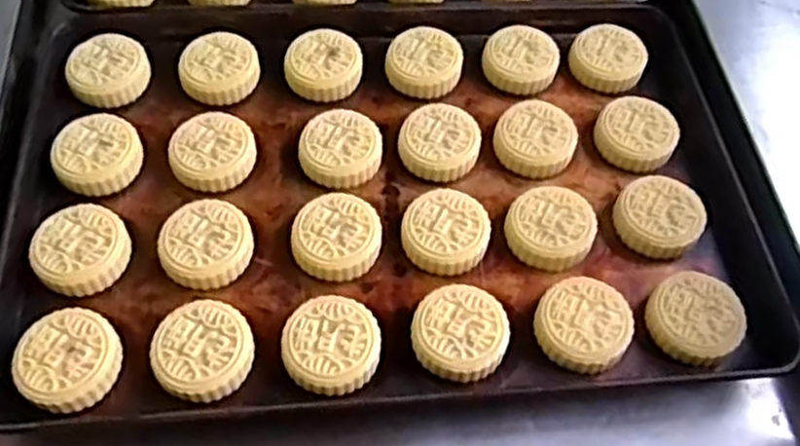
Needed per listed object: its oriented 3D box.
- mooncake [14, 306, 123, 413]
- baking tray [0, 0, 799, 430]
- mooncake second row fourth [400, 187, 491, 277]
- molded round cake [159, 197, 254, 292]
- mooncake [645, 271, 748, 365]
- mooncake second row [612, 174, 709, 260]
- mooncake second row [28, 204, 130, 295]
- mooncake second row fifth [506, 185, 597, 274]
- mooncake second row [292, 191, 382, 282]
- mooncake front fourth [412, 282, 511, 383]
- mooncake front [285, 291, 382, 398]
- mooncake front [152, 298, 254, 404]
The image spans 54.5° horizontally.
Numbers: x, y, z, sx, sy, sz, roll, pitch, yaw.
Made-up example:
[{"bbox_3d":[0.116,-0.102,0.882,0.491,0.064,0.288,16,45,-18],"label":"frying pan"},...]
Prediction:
[{"bbox_3d":[-0.237,0.096,0.553,0.067,0.028,0.068,2,45,-2],"label":"mooncake"},{"bbox_3d":[-0.015,-0.034,0.656,0.591,0.044,0.388,-3,58,-5],"label":"baking tray"},{"bbox_3d":[0.038,0.006,0.633,0.068,0.029,0.066,10,46,7],"label":"mooncake second row fourth"},{"bbox_3d":[-0.153,0.016,0.614,0.068,0.031,0.068,2,45,-2],"label":"molded round cake"},{"bbox_3d":[0.225,0.073,0.593,0.069,0.022,0.069,-3,62,5],"label":"mooncake"},{"bbox_3d":[0.216,-0.006,0.648,0.071,0.032,0.066,21,48,16],"label":"mooncake second row"},{"bbox_3d":[-0.248,0.019,0.601,0.070,0.029,0.066,2,45,-2],"label":"mooncake second row"},{"bbox_3d":[0.123,0.004,0.637,0.069,0.032,0.064,17,47,13],"label":"mooncake second row fifth"},{"bbox_3d":[-0.050,0.010,0.623,0.068,0.030,0.066,-1,46,-4],"label":"mooncake second row"},{"bbox_3d":[0.045,0.081,0.575,0.069,0.024,0.065,2,45,-2],"label":"mooncake front fourth"},{"bbox_3d":[-0.050,0.088,0.569,0.068,0.026,0.066,-3,46,-7],"label":"mooncake front"},{"bbox_3d":[-0.142,0.091,0.560,0.066,0.026,0.070,-12,47,-15],"label":"mooncake front"}]

